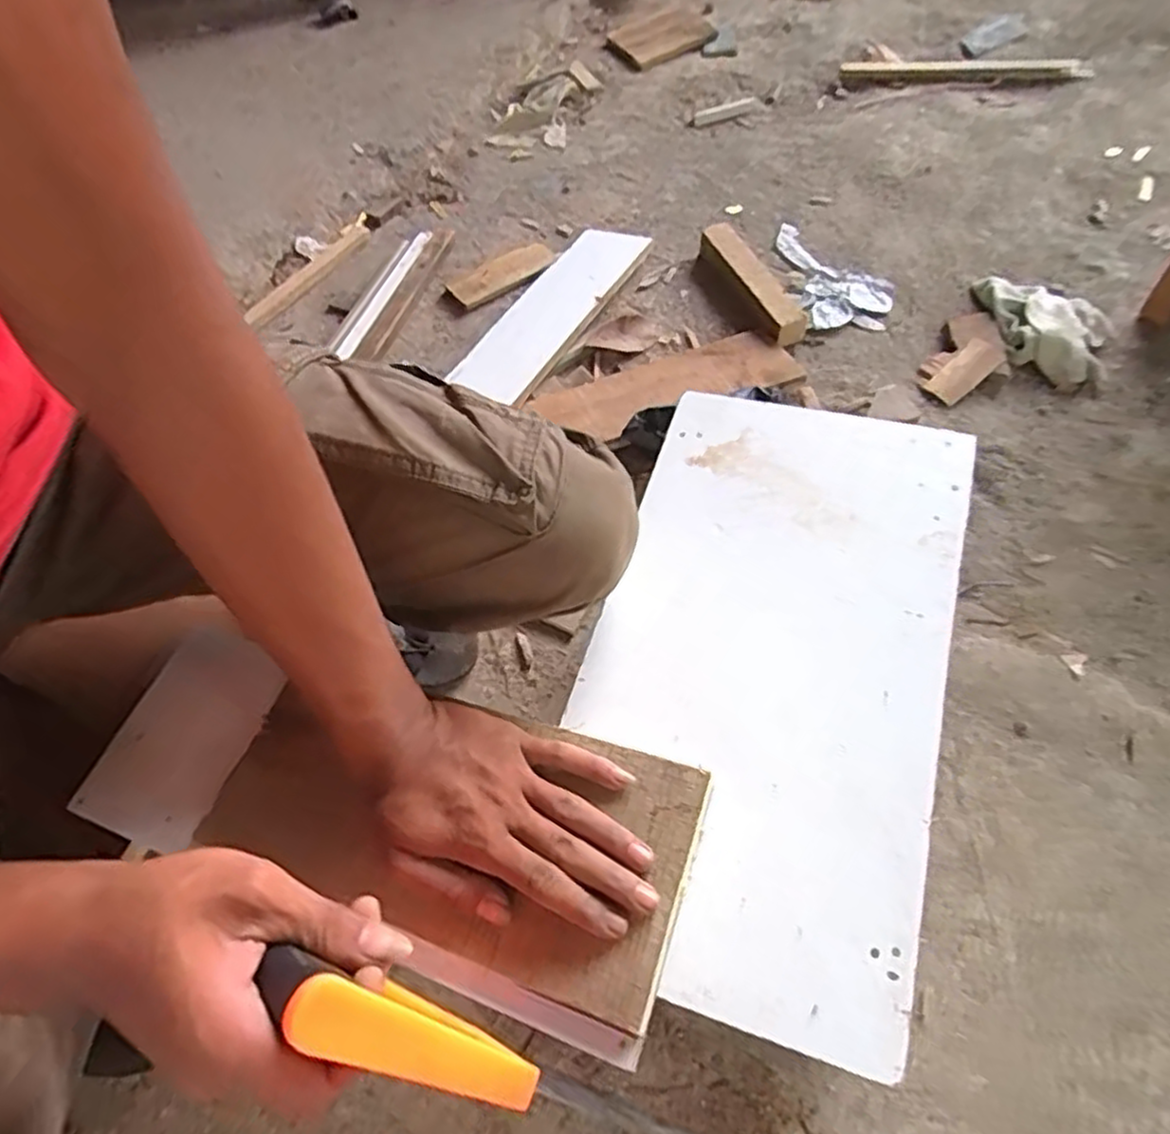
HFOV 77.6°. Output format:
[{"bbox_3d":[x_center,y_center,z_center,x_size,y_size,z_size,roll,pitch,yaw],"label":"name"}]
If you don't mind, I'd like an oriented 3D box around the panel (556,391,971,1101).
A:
[{"bbox_3d":[0.116,0.052,0.472,0.215,0.020,0.412,14,60,13],"label":"panel"}]

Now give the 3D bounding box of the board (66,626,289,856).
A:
[{"bbox_3d":[-0.279,0.116,0.507,0.083,0.007,0.143,27,71,3],"label":"board"}]

